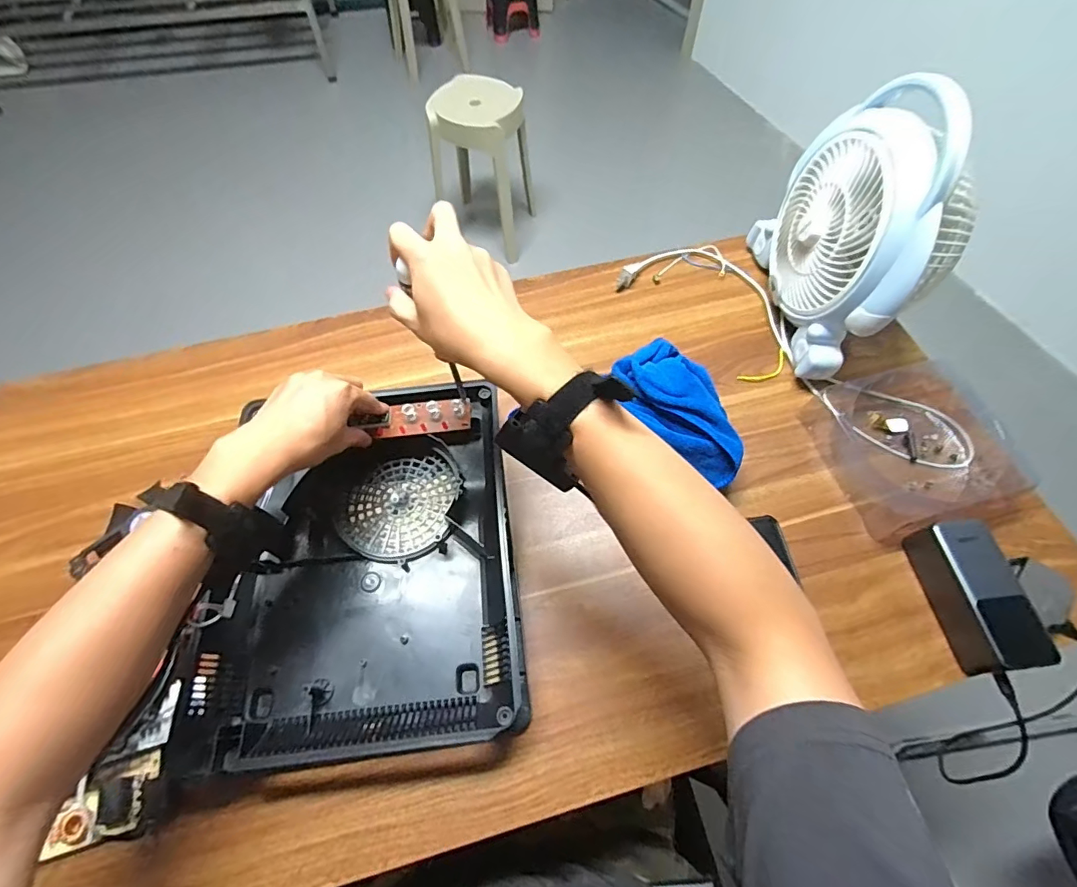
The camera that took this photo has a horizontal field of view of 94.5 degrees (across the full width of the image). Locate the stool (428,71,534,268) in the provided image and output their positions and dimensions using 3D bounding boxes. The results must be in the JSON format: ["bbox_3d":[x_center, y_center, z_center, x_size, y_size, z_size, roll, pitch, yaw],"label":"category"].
[{"bbox_3d":[-0.175,-0.881,1.595,0.275,0.427,0.282,15,62,8],"label":"stool"}]

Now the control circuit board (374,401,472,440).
[{"bbox_3d":[-0.120,-0.026,0.523,0.097,0.016,0.034,-9,62,-1],"label":"control circuit board"}]

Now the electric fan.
[{"bbox_3d":[0.366,-0.246,0.560,0.126,0.244,0.269,-4,61,-2],"label":"electric fan"}]

